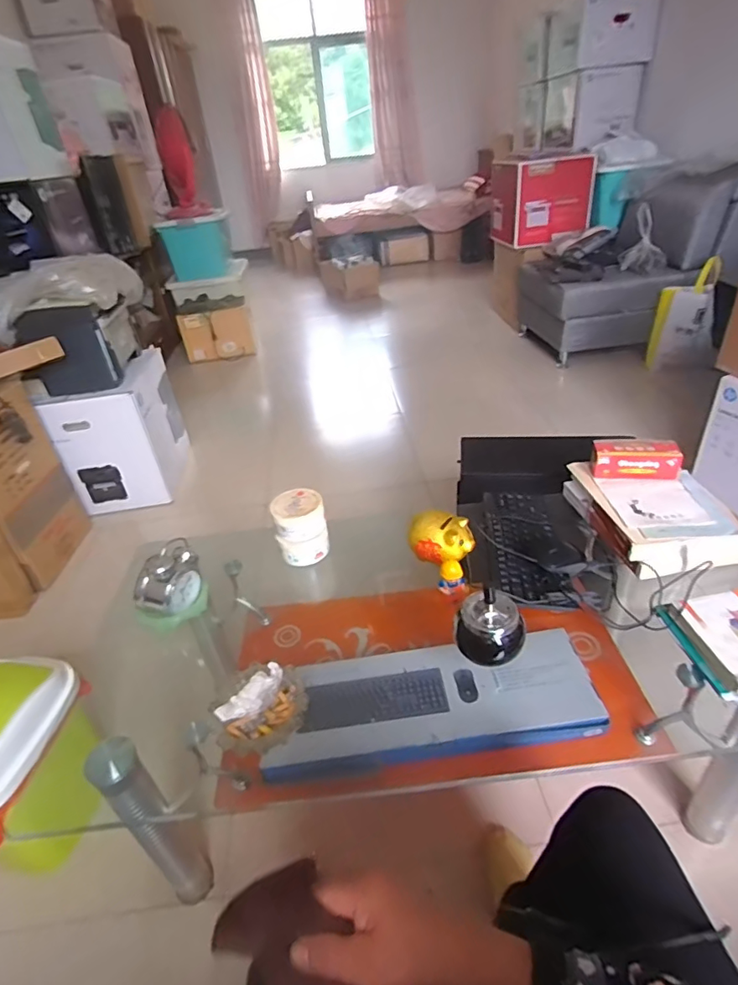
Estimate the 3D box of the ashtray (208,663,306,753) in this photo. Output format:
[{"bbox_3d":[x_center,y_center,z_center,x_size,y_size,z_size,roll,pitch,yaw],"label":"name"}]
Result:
[{"bbox_3d":[-0.152,0.297,0.713,0.128,0.045,0.108,-3,34,6],"label":"ashtray"}]

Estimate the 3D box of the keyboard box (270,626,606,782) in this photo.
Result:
[{"bbox_3d":[0.104,0.351,0.878,0.535,0.067,0.188,-8,34,-2],"label":"keyboard box"}]

